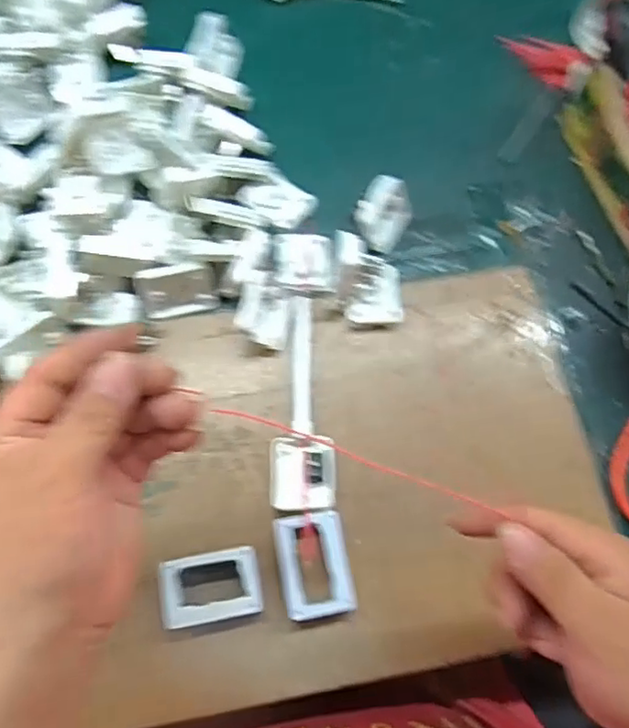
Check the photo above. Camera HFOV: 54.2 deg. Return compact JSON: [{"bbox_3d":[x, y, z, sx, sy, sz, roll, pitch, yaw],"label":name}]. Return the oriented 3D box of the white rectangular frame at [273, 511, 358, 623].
[{"bbox_3d":[0.000,0.126,0.388,0.043,0.011,0.061,-9,71,-5],"label":"white rectangular frame"}]

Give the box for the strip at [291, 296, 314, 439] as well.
[{"bbox_3d":[-0.009,0.001,0.437,0.015,0.015,0.103,0,70,-2],"label":"strip"}]

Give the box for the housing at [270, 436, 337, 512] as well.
[{"bbox_3d":[-0.008,0.073,0.410,0.042,0.014,0.048,-1,70,-3],"label":"housing"}]

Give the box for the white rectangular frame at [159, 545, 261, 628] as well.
[{"bbox_3d":[-0.064,0.138,0.381,0.060,0.011,0.040,-8,70,-5],"label":"white rectangular frame"}]

